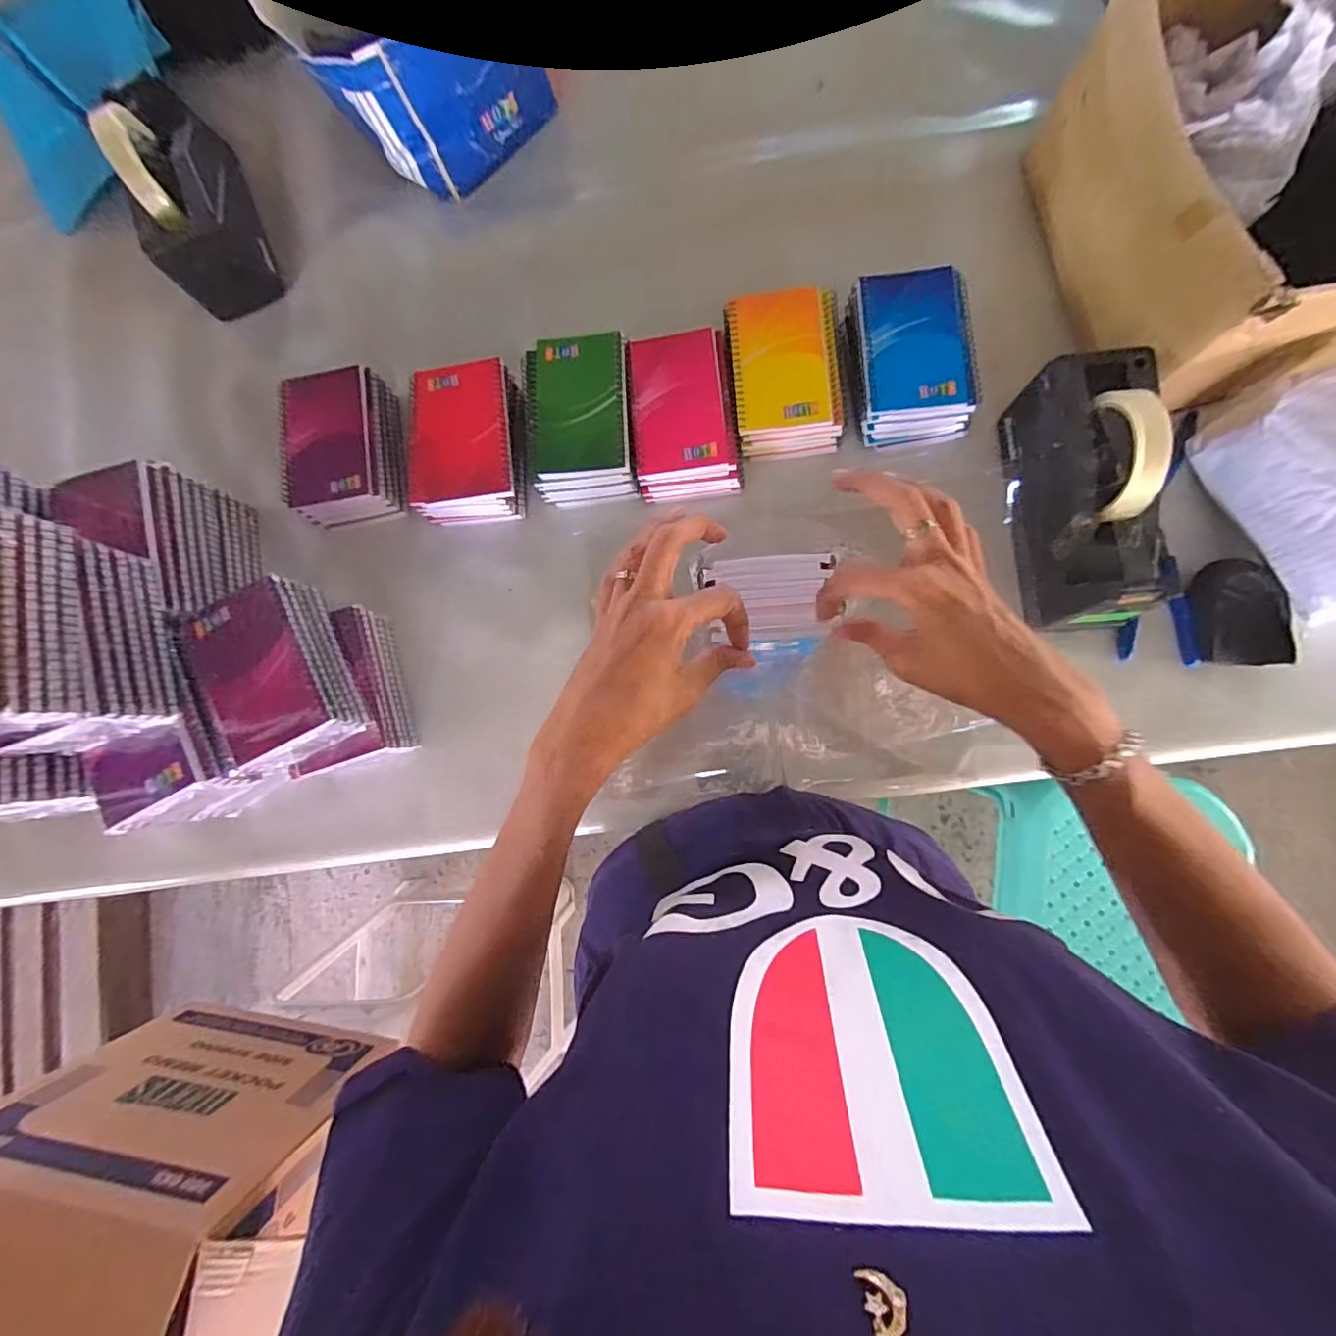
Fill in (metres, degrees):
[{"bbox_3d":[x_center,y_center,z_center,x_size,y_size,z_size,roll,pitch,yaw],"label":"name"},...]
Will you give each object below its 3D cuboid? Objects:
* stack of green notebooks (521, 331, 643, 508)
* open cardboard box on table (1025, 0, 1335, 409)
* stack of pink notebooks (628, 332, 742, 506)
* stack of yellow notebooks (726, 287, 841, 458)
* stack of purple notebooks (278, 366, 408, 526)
[{"bbox_3d":[-0.080,-0.226,0.536,0.097,0.055,0.142,-4,83,4],"label":"stack of green notebooks"},{"bbox_3d":[0.472,-0.393,0.451,0.264,0.146,0.303,-17,82,3],"label":"open cardboard box on table"},{"bbox_3d":[0.015,-0.230,0.537,0.093,0.058,0.136,-6,82,4],"label":"stack of pink notebooks"},{"bbox_3d":[0.105,-0.267,0.521,0.097,0.041,0.135,-4,83,4],"label":"stack of yellow notebooks"},{"bbox_3d":[-0.315,-0.215,0.559,0.102,0.045,0.136,-10,82,4],"label":"stack of purple notebooks"}]

